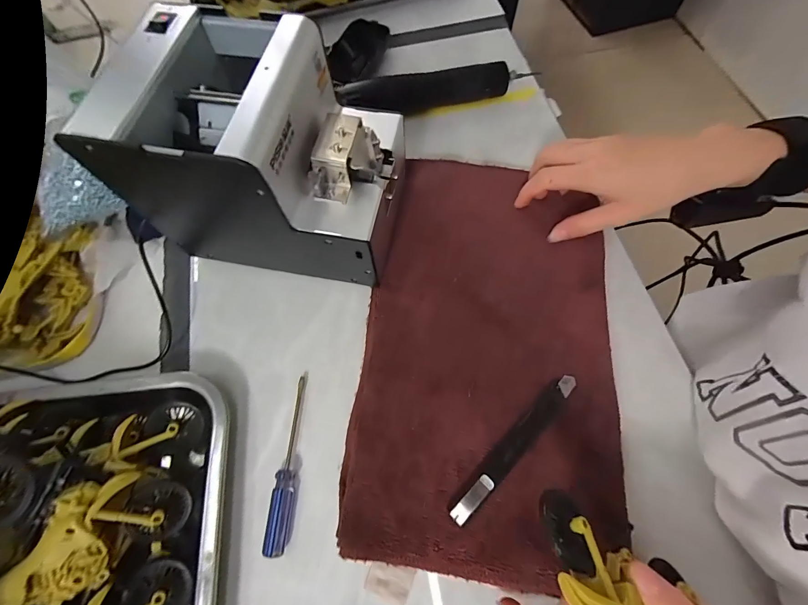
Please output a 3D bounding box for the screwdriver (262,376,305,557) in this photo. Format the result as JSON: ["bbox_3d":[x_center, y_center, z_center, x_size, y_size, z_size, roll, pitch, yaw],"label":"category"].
[{"bbox_3d":[-0.086,0.118,0.263,0.015,0.015,0.118,3,67,3],"label":"screwdriver"}]

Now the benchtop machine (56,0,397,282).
[{"bbox_3d":[-0.099,-0.109,0.275,0.174,0.142,0.127,12,68,7],"label":"benchtop machine"}]

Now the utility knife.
[{"bbox_3d":[0.081,0.101,0.253,0.018,0.010,0.132,42,74,17],"label":"utility knife"}]

